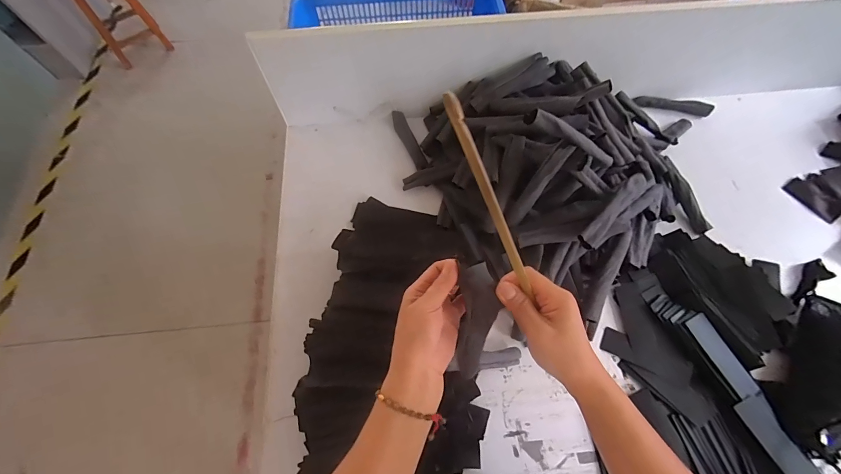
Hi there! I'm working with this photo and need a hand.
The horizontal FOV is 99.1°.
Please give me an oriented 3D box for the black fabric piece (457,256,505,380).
[{"bbox_3d":[0.065,0.103,0.406,0.043,0.161,0.015,1,27,1],"label":"black fabric piece"}]

